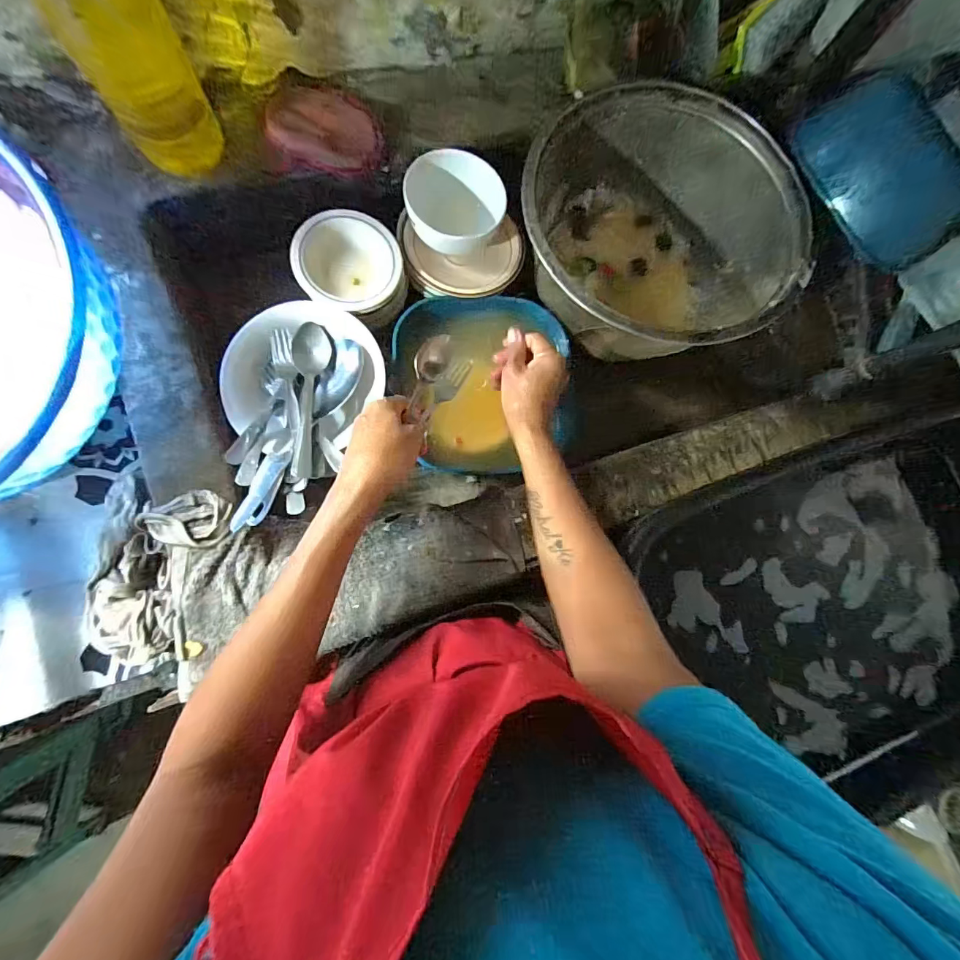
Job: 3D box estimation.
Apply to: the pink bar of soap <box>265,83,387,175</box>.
[{"bbox_3d":[-0.164,-0.368,0.459,0.117,0.035,0.072,-7,86,-9],"label":"pink bar of soap"}]

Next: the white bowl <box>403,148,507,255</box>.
[{"bbox_3d":[-0.028,-0.315,0.495,0.109,0.049,0.089,-5,85,-9],"label":"white bowl"}]

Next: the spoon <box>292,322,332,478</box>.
[{"bbox_3d":[-0.183,-0.088,0.459,0.039,0.013,0.177,-1,71,-8],"label":"spoon"}]

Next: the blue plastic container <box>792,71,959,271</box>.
[{"bbox_3d":[0.414,-0.319,0.450,0.070,0.088,0.193,-32,90,-10],"label":"blue plastic container"}]

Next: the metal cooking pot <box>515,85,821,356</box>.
[{"bbox_3d":[0.195,-0.285,0.520,0.301,0.153,0.292,1,84,-8],"label":"metal cooking pot"}]

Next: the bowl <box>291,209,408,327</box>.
[{"bbox_3d":[-0.145,-0.241,0.497,0.114,0.058,0.108,1,84,-8],"label":"bowl"}]

